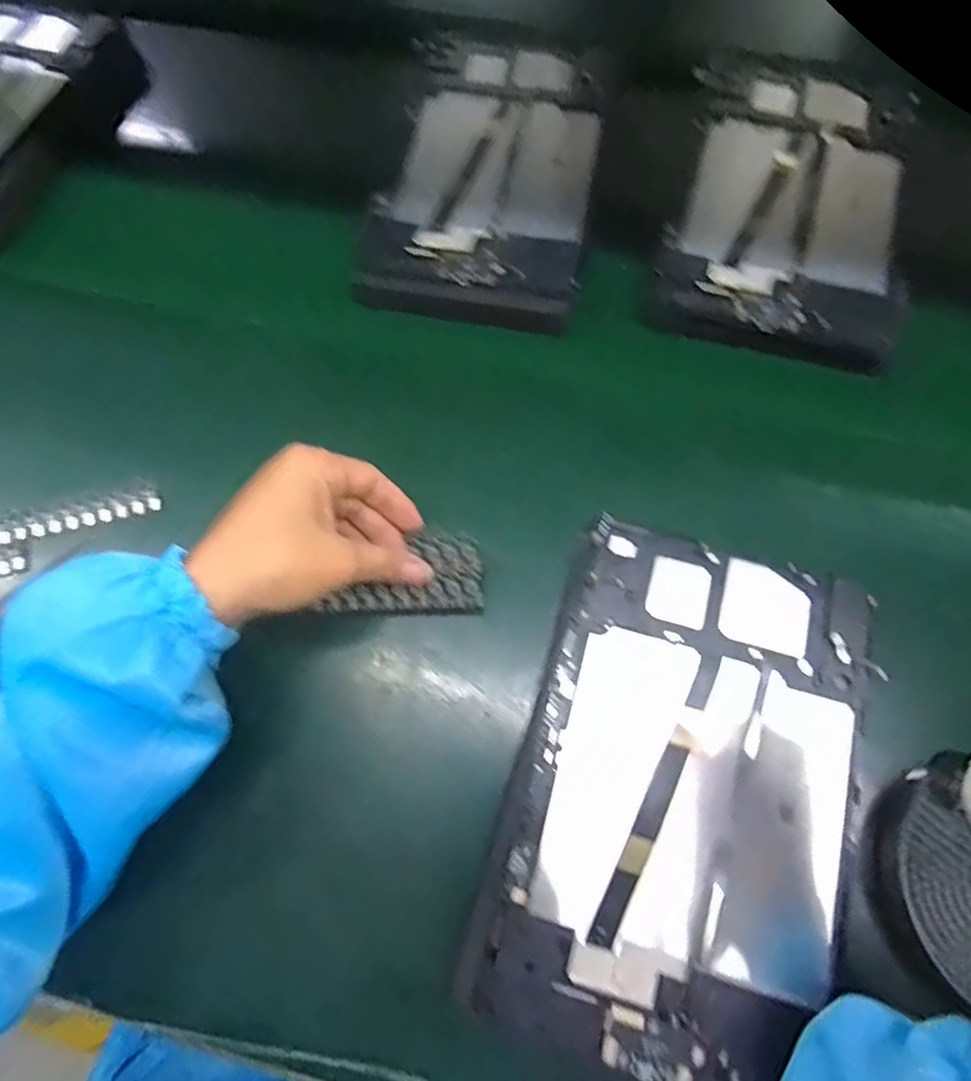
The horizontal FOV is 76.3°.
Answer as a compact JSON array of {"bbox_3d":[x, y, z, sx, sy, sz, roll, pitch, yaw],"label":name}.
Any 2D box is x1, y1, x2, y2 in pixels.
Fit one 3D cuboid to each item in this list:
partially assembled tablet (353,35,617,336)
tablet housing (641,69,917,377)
[{"bbox_3d":[0.006,-0.274,0.455,0.146,0.026,0.259,9,69,6],"label":"partially assembled tablet"},{"bbox_3d":[0.213,-0.234,0.431,0.157,0.032,0.234,15,70,7],"label":"tablet housing"}]

